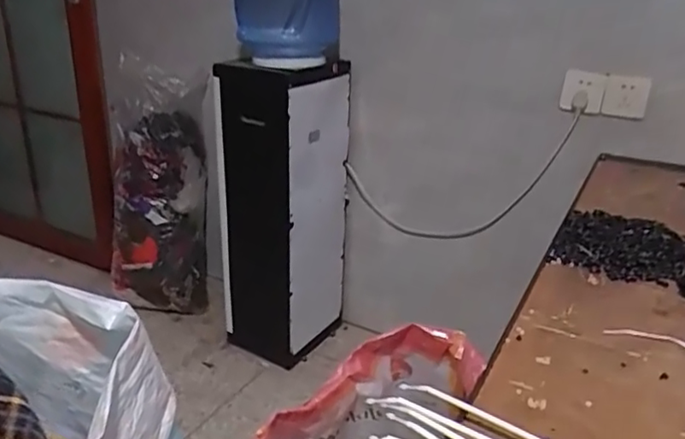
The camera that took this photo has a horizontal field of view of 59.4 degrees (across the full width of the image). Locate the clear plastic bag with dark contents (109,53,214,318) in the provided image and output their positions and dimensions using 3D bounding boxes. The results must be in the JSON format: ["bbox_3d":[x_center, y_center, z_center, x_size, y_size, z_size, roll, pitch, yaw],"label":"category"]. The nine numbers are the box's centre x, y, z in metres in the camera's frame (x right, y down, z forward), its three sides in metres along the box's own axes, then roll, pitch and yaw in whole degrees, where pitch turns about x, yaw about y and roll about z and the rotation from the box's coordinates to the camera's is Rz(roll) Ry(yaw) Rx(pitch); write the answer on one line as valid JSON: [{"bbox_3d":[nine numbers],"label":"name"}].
[{"bbox_3d":[-0.534,-0.068,1.729,0.289,0.673,0.176,-2,23,-11],"label":"clear plastic bag with dark contents"}]

